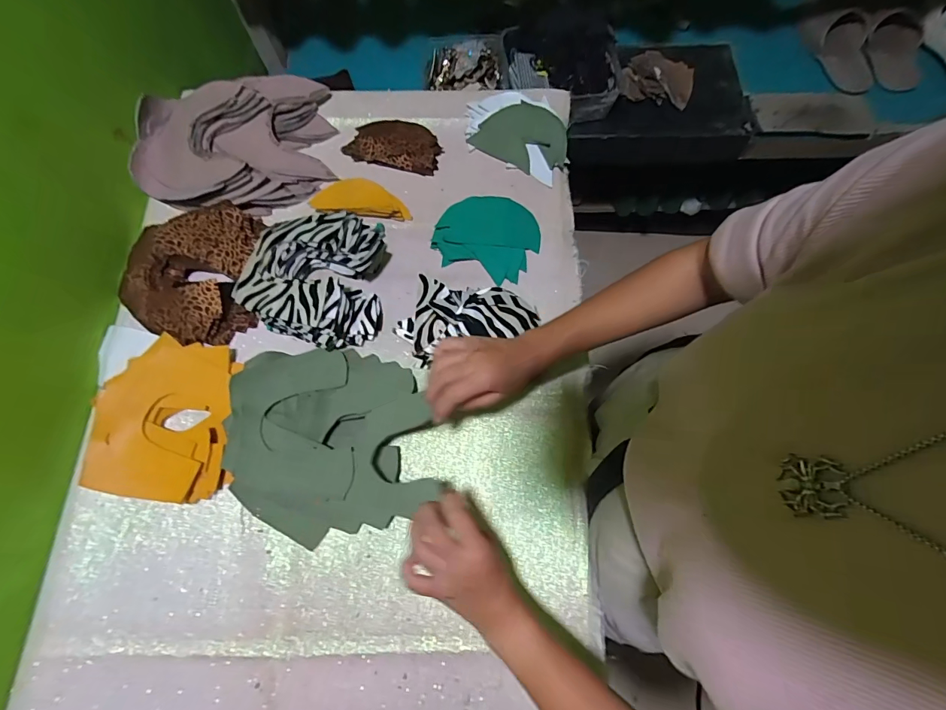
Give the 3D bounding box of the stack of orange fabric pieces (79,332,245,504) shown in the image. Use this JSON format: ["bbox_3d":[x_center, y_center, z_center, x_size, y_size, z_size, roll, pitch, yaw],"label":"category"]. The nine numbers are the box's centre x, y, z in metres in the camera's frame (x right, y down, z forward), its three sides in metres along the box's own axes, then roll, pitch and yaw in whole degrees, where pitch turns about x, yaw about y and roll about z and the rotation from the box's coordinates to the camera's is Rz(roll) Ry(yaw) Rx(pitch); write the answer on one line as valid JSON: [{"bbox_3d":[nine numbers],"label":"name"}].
[{"bbox_3d":[-0.367,0.075,0.510,0.153,0.034,0.188,-1,72,0],"label":"stack of orange fabric pieces"}]

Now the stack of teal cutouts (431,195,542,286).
[{"bbox_3d":[0.022,-0.172,0.592,0.136,0.022,0.121,19,74,6],"label":"stack of teal cutouts"}]

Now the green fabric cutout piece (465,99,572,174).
[{"bbox_3d":[0.076,-0.328,0.631,0.139,0.038,0.091,30,75,11],"label":"green fabric cutout piece"}]

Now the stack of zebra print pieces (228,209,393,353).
[{"bbox_3d":[-0.207,-0.108,0.542,0.171,0.047,0.186,2,72,1],"label":"stack of zebra print pieces"}]

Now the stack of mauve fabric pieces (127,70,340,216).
[{"bbox_3d":[-0.348,-0.308,0.602,0.271,0.059,0.201,-3,72,0],"label":"stack of mauve fabric pieces"}]

